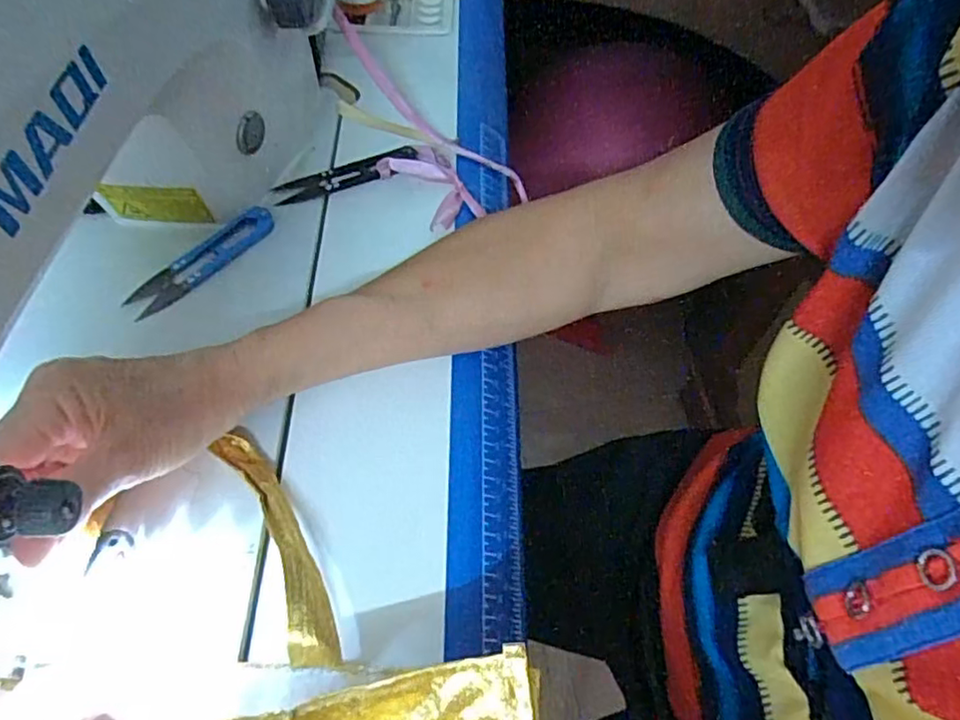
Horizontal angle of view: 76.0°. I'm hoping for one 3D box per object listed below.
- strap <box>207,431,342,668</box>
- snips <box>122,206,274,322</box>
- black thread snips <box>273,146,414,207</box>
[{"bbox_3d":[-0.099,0.084,0.293,0.024,0.014,0.127,-28,62,-14],"label":"strap"},{"bbox_3d":[-0.173,-0.063,0.386,0.025,0.012,0.099,38,67,22],"label":"snips"},{"bbox_3d":[-0.093,-0.129,0.428,0.099,0.011,0.026,-16,59,-7],"label":"black thread snips"}]

